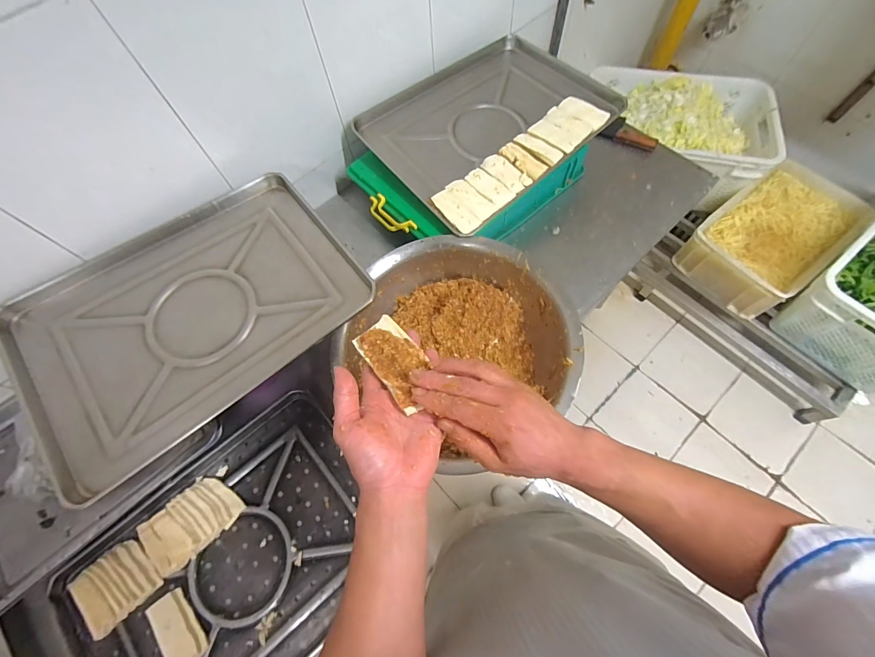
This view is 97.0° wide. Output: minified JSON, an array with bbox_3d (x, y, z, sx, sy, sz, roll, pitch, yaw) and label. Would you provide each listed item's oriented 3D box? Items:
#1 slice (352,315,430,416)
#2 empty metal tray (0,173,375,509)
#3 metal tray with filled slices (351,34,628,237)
[{"bbox_3d":[-0.045,0.036,0.438,0.056,0.019,0.112,-35,69,-11],"label":"slice"},{"bbox_3d":[-0.453,-0.031,0.714,0.582,0.054,0.422,-35,69,-12],"label":"empty metal tray"},{"bbox_3d":[0.127,-0.518,0.959,0.575,0.044,0.424,-40,70,-13],"label":"metal tray with filled slices"}]

